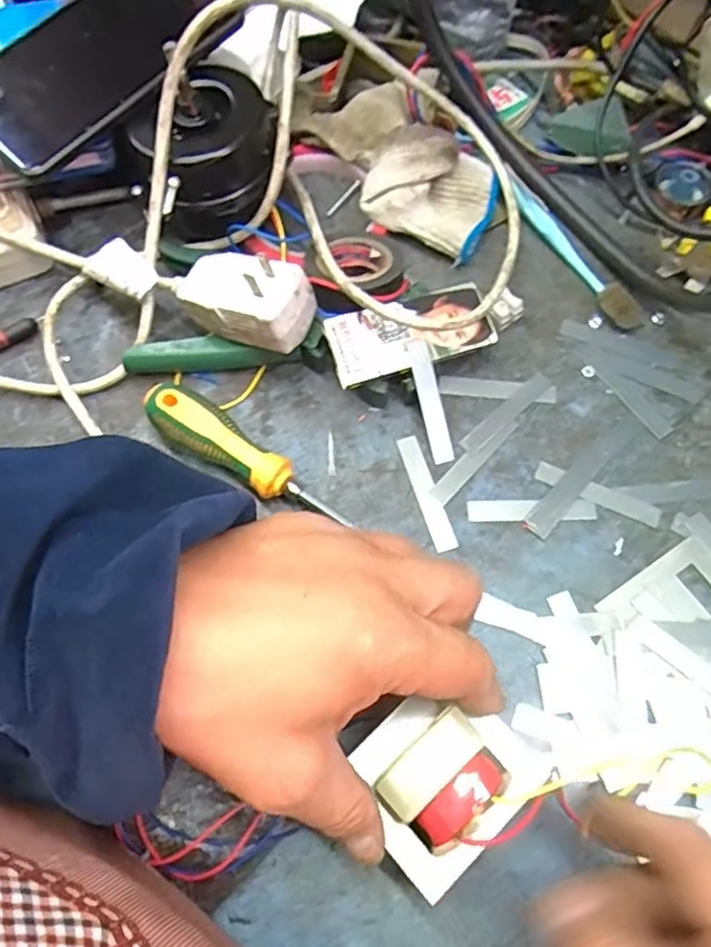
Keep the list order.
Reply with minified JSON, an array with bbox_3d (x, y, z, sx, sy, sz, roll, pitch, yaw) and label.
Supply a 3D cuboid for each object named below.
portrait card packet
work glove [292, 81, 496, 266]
[{"bbox_3d":[0.030,-0.076,0.359,0.088,0.009,0.037,-18,81,-12],"label":"portrait card packet"},{"bbox_3d":[0.025,-0.194,0.414,0.073,0.039,0.145,-40,73,-14],"label":"work glove"}]

